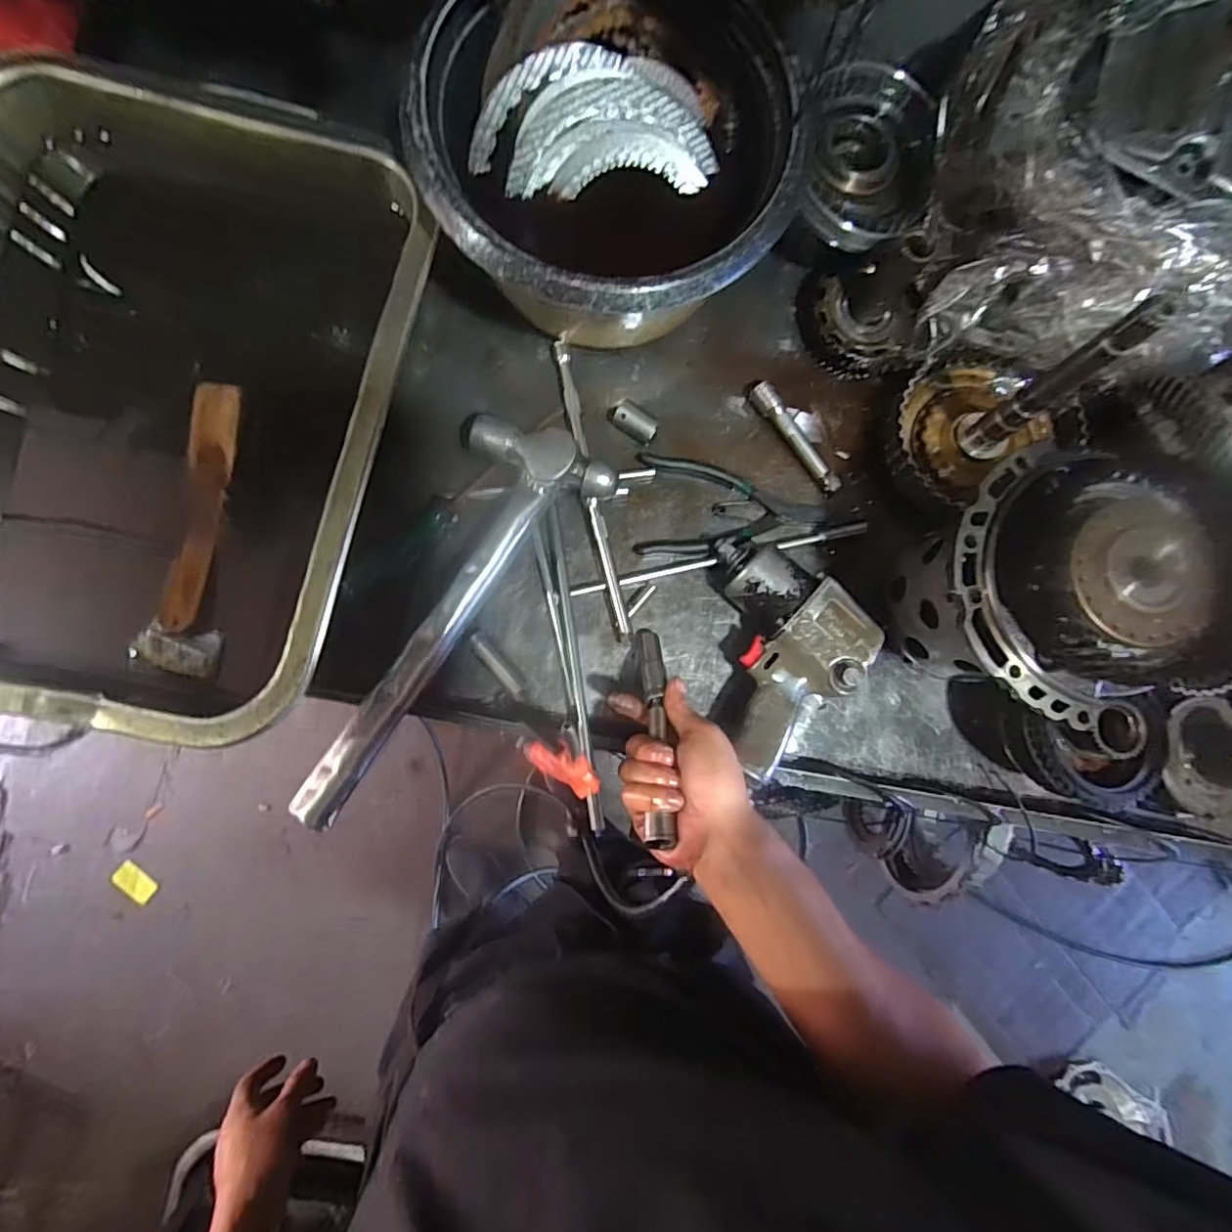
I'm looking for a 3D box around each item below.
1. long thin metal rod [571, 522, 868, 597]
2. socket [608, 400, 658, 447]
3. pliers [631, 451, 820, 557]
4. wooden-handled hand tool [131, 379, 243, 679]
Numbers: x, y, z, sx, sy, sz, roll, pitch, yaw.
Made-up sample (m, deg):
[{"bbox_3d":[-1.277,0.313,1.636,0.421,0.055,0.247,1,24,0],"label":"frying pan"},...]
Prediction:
[{"bbox_3d":[0.098,-0.054,0.551,0.284,0.011,0.011,-13,86,-5],"label":"long thin metal rod"},{"bbox_3d":[0.016,-0.183,0.556,0.047,0.024,0.024,36,83,0],"label":"socket"},{"bbox_3d":[0.109,-0.098,0.554,0.174,0.027,0.095,7,84,-4],"label":"pliers"},{"bbox_3d":[-0.340,-0.073,0.474,0.055,0.019,0.238,1,85,-4],"label":"wooden-handled hand tool"}]

